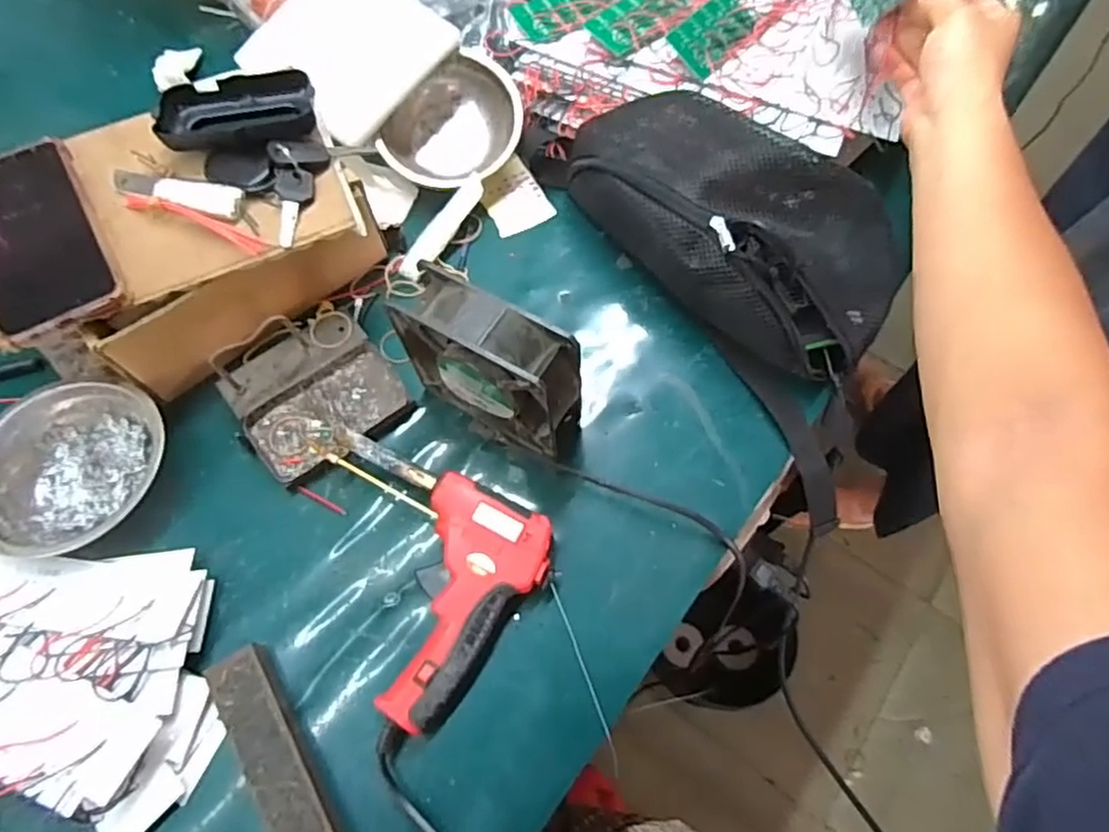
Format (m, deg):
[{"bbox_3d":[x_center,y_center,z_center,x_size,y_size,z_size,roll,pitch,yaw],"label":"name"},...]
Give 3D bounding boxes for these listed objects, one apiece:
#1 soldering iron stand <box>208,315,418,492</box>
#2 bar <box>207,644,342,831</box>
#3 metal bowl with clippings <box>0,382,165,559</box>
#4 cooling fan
[{"bbox_3d":[-0.182,-0.025,0.472,0.114,0.056,0.118,-35,68,-14],"label":"soldering iron stand"},{"bbox_3d":[-0.148,0.222,0.369,0.034,0.016,0.187,-29,69,-14],"label":"bar"},{"bbox_3d":[-0.340,0.035,0.453,0.119,0.033,0.126,27,67,11],"label":"metal bowl with clippings"},{"bbox_3d":[-0.045,-0.029,0.435,0.122,0.117,0.047,27,68,14],"label":"cooling fan"}]

